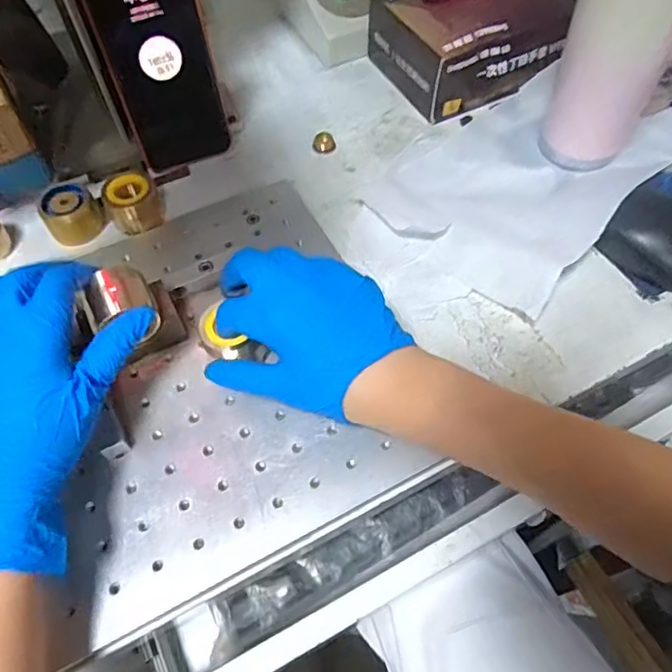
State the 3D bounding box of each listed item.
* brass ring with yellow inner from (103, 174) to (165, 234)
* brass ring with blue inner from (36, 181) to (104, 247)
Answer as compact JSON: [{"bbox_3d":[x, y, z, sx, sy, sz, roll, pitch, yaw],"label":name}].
[{"bbox_3d":[-0.159,-0.105,0.438,0.037,0.033,0.031,-14,59,-7],"label":"brass ring with yellow inner"},{"bbox_3d":[-0.207,-0.095,0.434,0.040,0.030,0.035,-33,63,-17],"label":"brass ring with blue inner"}]

